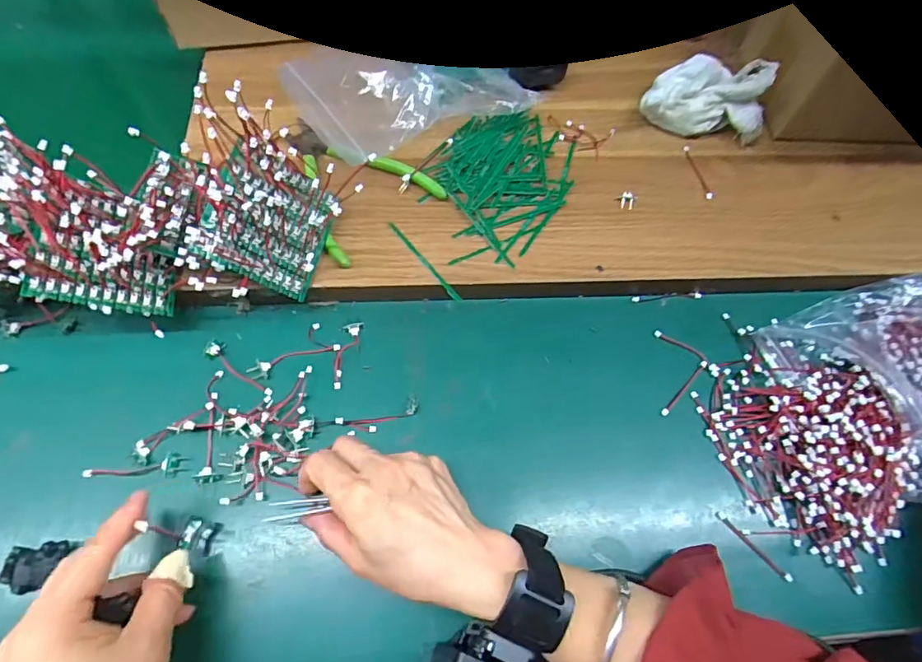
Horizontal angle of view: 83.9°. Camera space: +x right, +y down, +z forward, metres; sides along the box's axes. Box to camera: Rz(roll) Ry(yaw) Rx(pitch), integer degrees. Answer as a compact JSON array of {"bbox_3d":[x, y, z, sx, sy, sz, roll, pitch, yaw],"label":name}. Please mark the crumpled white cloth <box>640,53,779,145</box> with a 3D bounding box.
[{"bbox_3d":[0.203,-0.209,0.442,0.106,0.060,0.073,2,65,-2],"label":"crumpled white cloth"}]

